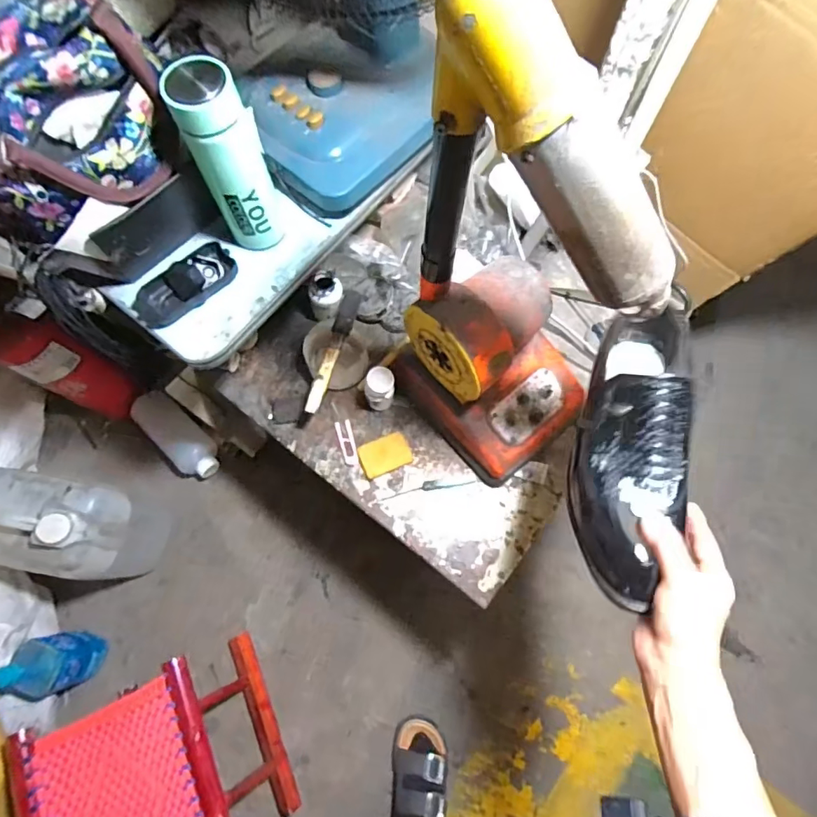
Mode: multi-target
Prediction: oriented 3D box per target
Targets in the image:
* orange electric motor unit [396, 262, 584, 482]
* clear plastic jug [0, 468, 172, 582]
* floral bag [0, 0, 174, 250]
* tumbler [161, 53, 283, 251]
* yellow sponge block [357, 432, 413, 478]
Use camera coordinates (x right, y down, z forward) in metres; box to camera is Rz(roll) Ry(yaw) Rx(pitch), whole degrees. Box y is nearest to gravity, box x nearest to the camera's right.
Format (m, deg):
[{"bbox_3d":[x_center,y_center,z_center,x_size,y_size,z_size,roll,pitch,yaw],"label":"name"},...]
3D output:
[{"bbox_3d":[0.115,-0.053,0.626,0.179,0.222,0.225,-39,77,-11],"label":"orange electric motor unit"},{"bbox_3d":[-0.601,0.217,0.892,0.237,0.308,0.152,10,73,3],"label":"clear plastic jug"},{"bbox_3d":[-0.325,-0.262,0.450,0.206,0.125,0.133,-43,78,-12],"label":"floral bag"},{"bbox_3d":[-0.183,-0.248,0.514,0.066,0.199,0.058,-4,73,-1],"label":"tumbler"},{"bbox_3d":[-0.034,0.066,0.703,0.071,0.005,0.049,-22,74,-6],"label":"yellow sponge block"}]

